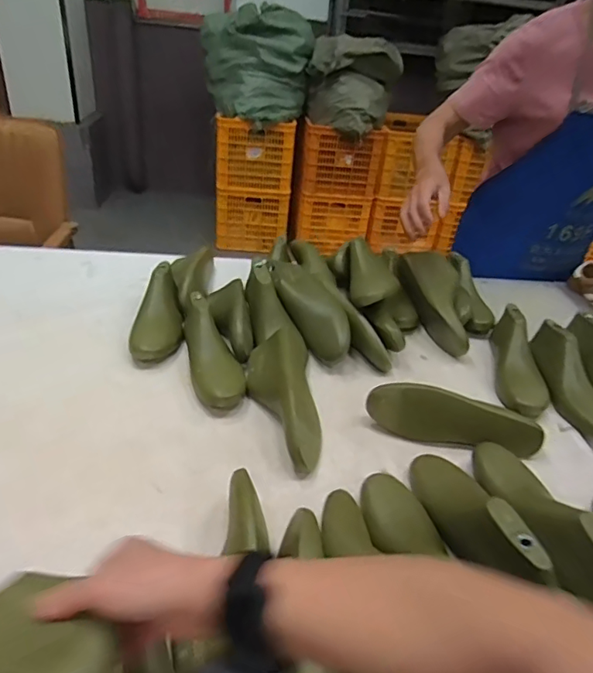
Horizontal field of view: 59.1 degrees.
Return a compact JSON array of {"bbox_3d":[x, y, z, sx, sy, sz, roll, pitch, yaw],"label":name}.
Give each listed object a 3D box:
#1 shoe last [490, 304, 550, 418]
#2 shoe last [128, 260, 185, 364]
[{"bbox_3d":[0.382,0.037,0.879,0.079,0.087,0.217,14,36,9],"label":"shoe last"},{"bbox_3d":[-0.243,-0.050,0.921,0.084,0.071,0.227,-1,36,-11],"label":"shoe last"}]

